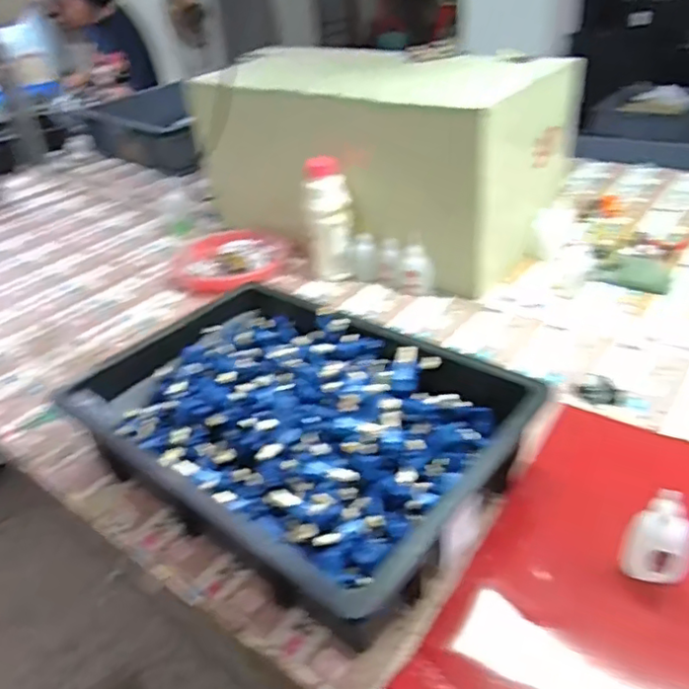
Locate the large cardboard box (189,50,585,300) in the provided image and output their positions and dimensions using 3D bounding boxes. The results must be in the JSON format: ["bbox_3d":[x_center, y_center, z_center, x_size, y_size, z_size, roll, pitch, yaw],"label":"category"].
[{"bbox_3d":[0.057,-0.314,1.015,0.530,0.283,0.275,15,40,28],"label":"large cardboard box"}]

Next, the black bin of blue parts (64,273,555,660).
[{"bbox_3d":[-0.053,0.079,0.649,0.443,0.090,0.311,21,43,34],"label":"black bin of blue parts"}]

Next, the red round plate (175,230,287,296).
[{"bbox_3d":[-0.200,-0.149,1.066,0.182,0.031,0.182,-5,35,3],"label":"red round plate"}]

